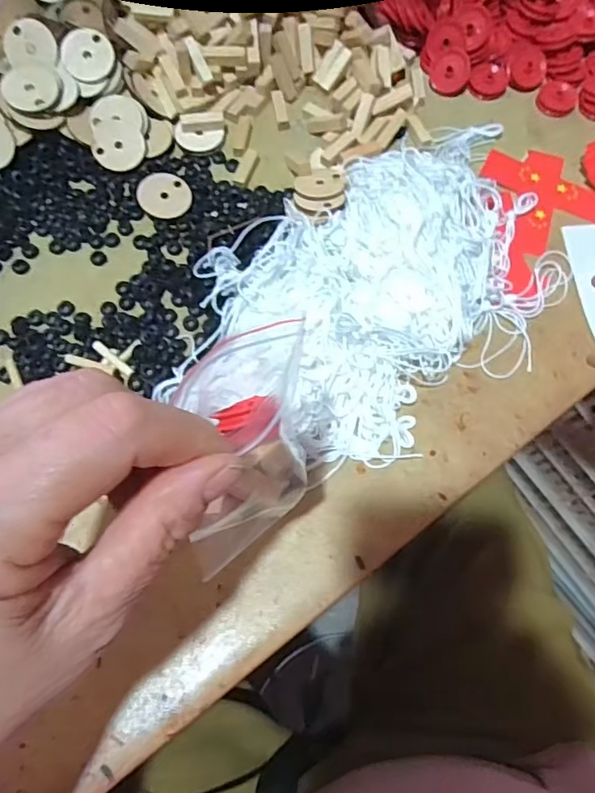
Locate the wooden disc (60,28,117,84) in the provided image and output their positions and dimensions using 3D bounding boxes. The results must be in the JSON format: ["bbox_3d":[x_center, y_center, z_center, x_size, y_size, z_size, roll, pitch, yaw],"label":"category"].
[{"bbox_3d":[-0.141,-0.230,0.360,0.034,0.005,0.034,-1,95,-8],"label":"wooden disc"}]

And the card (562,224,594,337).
[{"bbox_3d":[0.197,-0.076,0.354,0.028,0.004,0.088,-3,69,-3],"label":"card"}]

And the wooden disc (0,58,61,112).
[{"bbox_3d":[-0.175,-0.203,0.350,0.034,0.004,0.040,10,69,-9],"label":"wooden disc"}]

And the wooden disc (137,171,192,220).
[{"bbox_3d":[-0.089,-0.136,0.361,0.035,0.004,0.032,2,80,-10],"label":"wooden disc"}]

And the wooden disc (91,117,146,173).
[{"bbox_3d":[-0.121,-0.172,0.365,0.033,0.004,0.036,1,85,-8],"label":"wooden disc"}]

